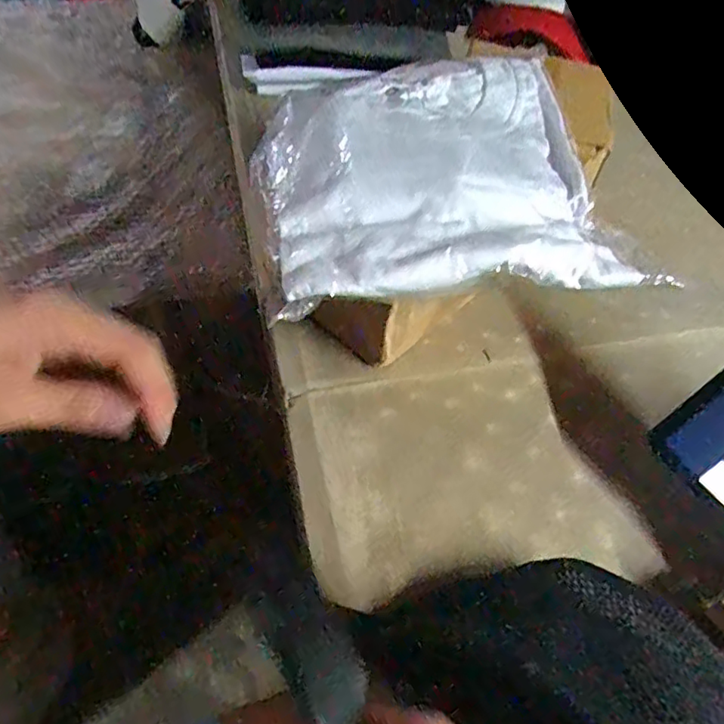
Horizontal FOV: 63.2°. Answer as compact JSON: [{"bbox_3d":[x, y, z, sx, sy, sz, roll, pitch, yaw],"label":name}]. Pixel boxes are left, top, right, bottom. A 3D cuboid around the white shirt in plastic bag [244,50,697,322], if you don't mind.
[{"bbox_3d":[0.044,-0.135,0.380,0.219,0.038,0.257,-2,54,-8],"label":"white shirt in plastic bag"}]

